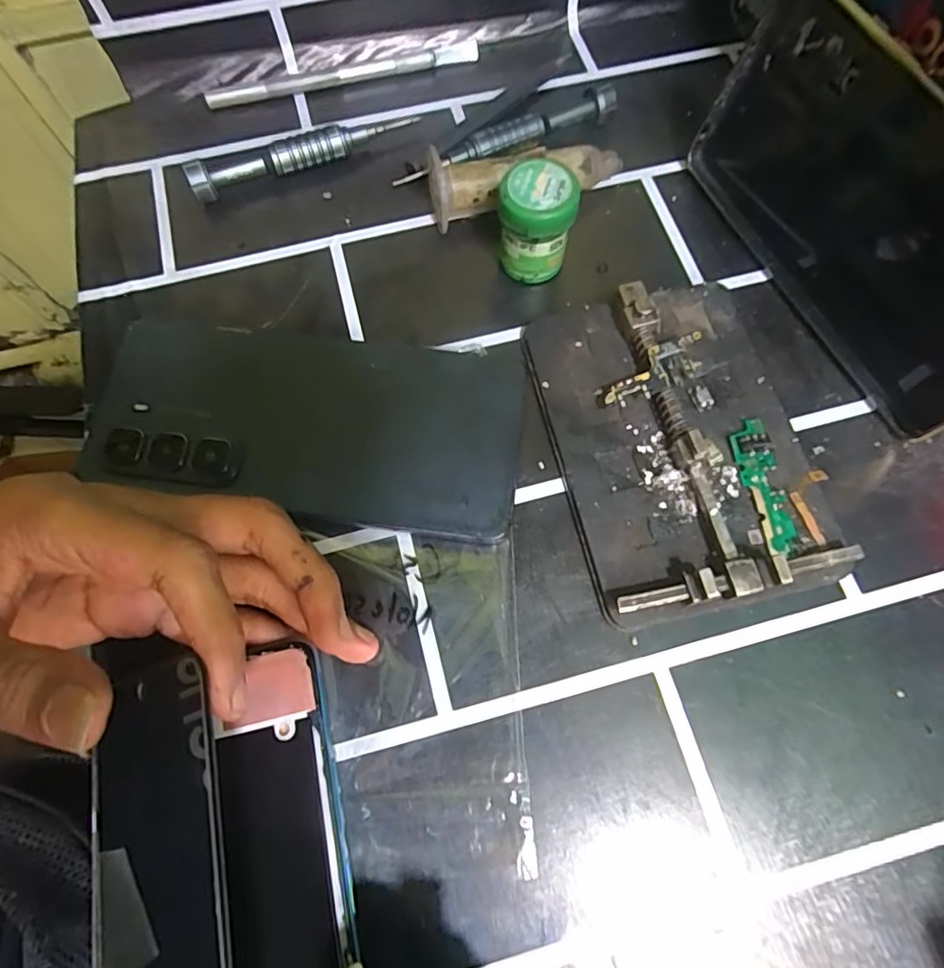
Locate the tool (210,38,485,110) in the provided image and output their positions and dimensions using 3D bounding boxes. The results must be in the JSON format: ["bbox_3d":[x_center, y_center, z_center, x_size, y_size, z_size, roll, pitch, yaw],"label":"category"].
[{"bbox_3d":[-0.065,-0.211,0.284,0.141,0.006,0.007,-15,71,-5],"label":"tool"}]

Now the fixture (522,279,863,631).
[{"bbox_3d":[0.078,-0.019,0.208,0.089,0.022,0.128,-12,71,-4],"label":"fixture"}]

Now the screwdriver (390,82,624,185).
[{"bbox_3d":[0.017,-0.164,0.261,0.113,0.014,0.013,-23,72,-8],"label":"screwdriver"}]

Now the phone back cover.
[{"bbox_3d":[-0.066,-0.025,0.214,0.165,0.006,0.077,6,70,2],"label":"phone back cover"}]

